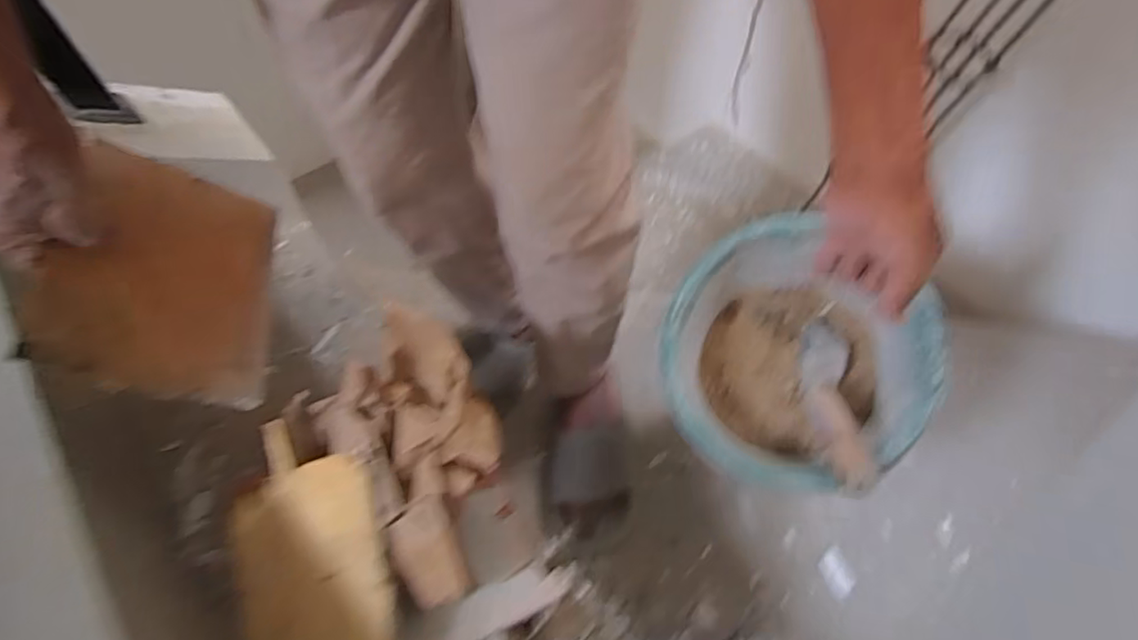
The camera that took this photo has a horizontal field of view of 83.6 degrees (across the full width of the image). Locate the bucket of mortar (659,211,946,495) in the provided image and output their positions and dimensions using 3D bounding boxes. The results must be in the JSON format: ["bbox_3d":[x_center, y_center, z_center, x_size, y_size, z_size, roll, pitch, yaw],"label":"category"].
[{"bbox_3d":[0.242,0.043,0.669,0.255,0.163,0.255,-10,63,21],"label":"bucket of mortar"}]

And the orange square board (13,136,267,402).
[{"bbox_3d":[-0.319,-0.040,0.508,0.016,0.151,0.231,-42,48,30],"label":"orange square board"}]

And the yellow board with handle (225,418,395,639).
[{"bbox_3d":[-0.224,0.195,0.540,0.142,0.013,0.210,-14,76,10],"label":"yellow board with handle"}]

